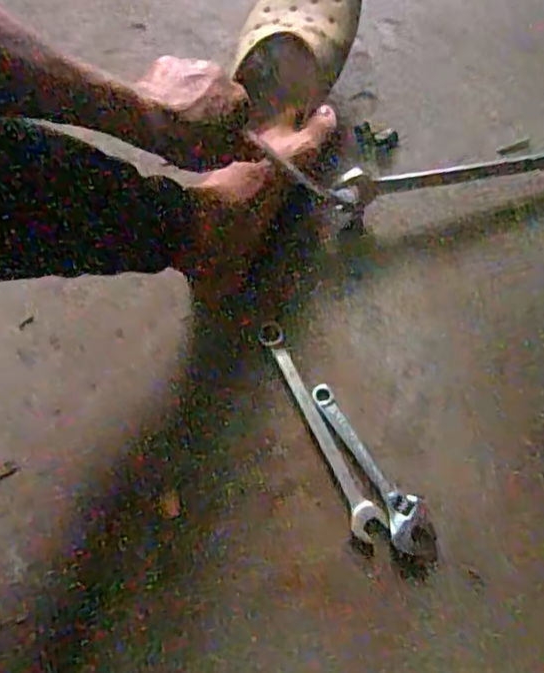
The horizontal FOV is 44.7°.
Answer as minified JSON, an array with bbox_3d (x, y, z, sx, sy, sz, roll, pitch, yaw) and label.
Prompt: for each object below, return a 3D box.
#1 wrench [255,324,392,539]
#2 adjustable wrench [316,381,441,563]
[{"bbox_3d":[0.037,0.072,0.544,0.026,0.010,0.194,-24,68,-11],"label":"wrench"},{"bbox_3d":[0.083,0.104,0.530,0.033,0.014,0.159,-24,68,-11],"label":"adjustable wrench"}]

